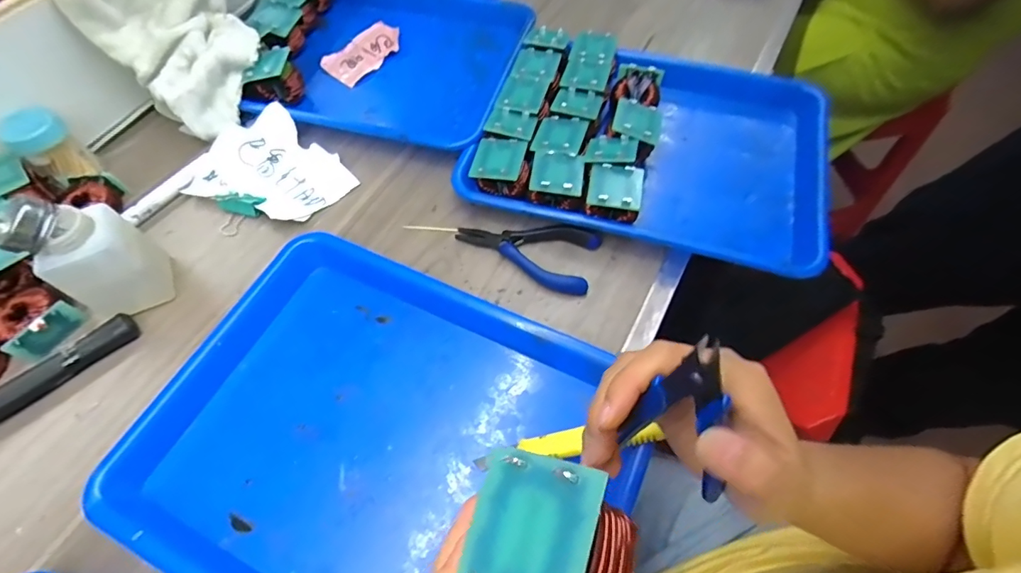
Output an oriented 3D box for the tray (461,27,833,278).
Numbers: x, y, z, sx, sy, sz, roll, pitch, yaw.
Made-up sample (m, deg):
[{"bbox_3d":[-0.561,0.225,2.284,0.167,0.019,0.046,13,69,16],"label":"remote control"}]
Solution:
[{"bbox_3d":[0.138,-0.147,0.463,0.318,0.053,0.259,17,62,10],"label":"tray"}]

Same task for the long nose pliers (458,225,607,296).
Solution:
[{"bbox_3d":[0.016,-0.038,0.422,0.125,0.018,0.060,22,63,12],"label":"long nose pliers"}]

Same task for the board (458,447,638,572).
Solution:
[{"bbox_3d":[0.015,0.082,0.154,0.049,0.028,0.044,-2,56,40],"label":"board"}]

